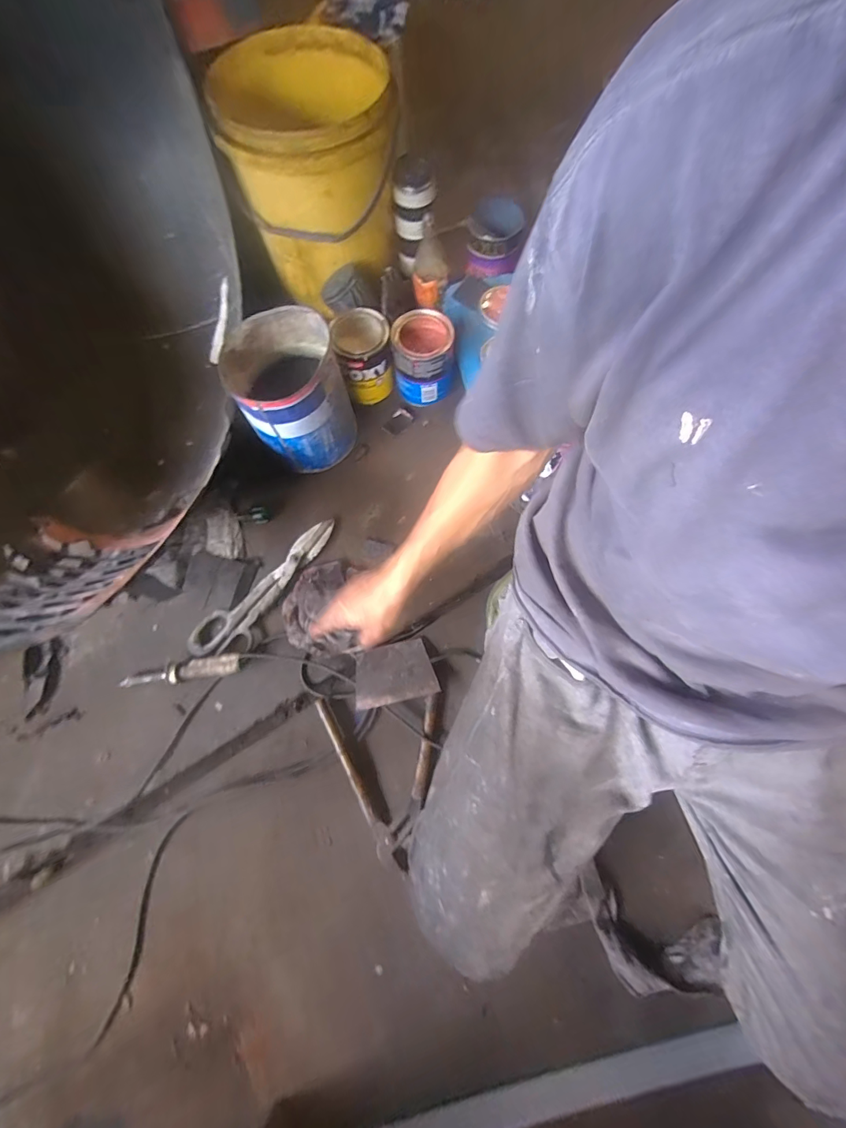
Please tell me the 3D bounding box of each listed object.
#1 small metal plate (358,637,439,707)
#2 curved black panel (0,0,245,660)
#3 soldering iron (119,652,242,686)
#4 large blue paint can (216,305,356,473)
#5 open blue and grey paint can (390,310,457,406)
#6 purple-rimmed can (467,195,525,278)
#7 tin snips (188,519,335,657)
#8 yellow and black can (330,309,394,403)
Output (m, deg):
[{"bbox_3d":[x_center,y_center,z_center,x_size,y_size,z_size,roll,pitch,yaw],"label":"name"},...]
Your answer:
[{"bbox_3d":[-0.043,0.161,0.658,0.116,0.006,0.086,-12,61,-9],"label":"small metal plate"},{"bbox_3d":[-0.490,-0.337,0.526,0.368,0.624,0.910,5,72,2],"label":"curved black panel"},{"bbox_3d":[-0.364,0.161,0.661,0.183,0.021,0.029,-8,72,-2],"label":"soldering iron"},{"bbox_3d":[-0.209,-0.269,0.721,0.160,0.196,0.160,0,72,0],"label":"large blue paint can"},{"bbox_3d":[0.000,-0.361,0.788,0.101,0.120,0.104,0,72,0],"label":"open blue and grey paint can"},{"bbox_3d":[0.135,-0.607,0.826,0.091,0.084,0.100,-1,72,3],"label":"purple-rimmed can"},{"bbox_3d":[-0.240,0.045,0.702,0.286,0.014,0.078,-43,76,-12],"label":"tin snips"},{"bbox_3d":[-0.104,-0.368,0.794,0.095,0.117,0.105,-12,72,-4],"label":"yellow and black can"}]

